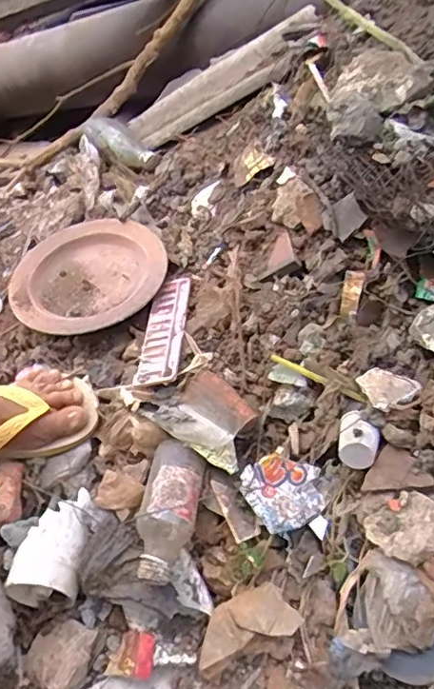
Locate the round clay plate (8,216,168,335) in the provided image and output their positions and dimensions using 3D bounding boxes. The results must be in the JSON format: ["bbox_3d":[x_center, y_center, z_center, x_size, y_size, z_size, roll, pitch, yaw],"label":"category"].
[{"bbox_3d":[-0.161,-0.088,0.706,0.200,0.022,0.200,-8,48,9],"label":"round clay plate"}]

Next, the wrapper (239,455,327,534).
[{"bbox_3d":[0.062,0.136,0.523,0.071,0.011,0.067,-17,62,-18],"label":"wrapper"}]

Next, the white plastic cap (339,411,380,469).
[{"bbox_3d":[0.126,0.087,0.506,0.033,0.035,0.041,4,36,12],"label":"white plastic cap"}]

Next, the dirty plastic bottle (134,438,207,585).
[{"bbox_3d":[-0.046,0.151,0.519,0.056,0.052,0.124,4,65,13],"label":"dirty plastic bottle"}]

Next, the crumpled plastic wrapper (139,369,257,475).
[{"bbox_3d":[-0.013,0.067,0.555,0.111,0.025,0.072,27,76,25],"label":"crumpled plastic wrapper"}]

